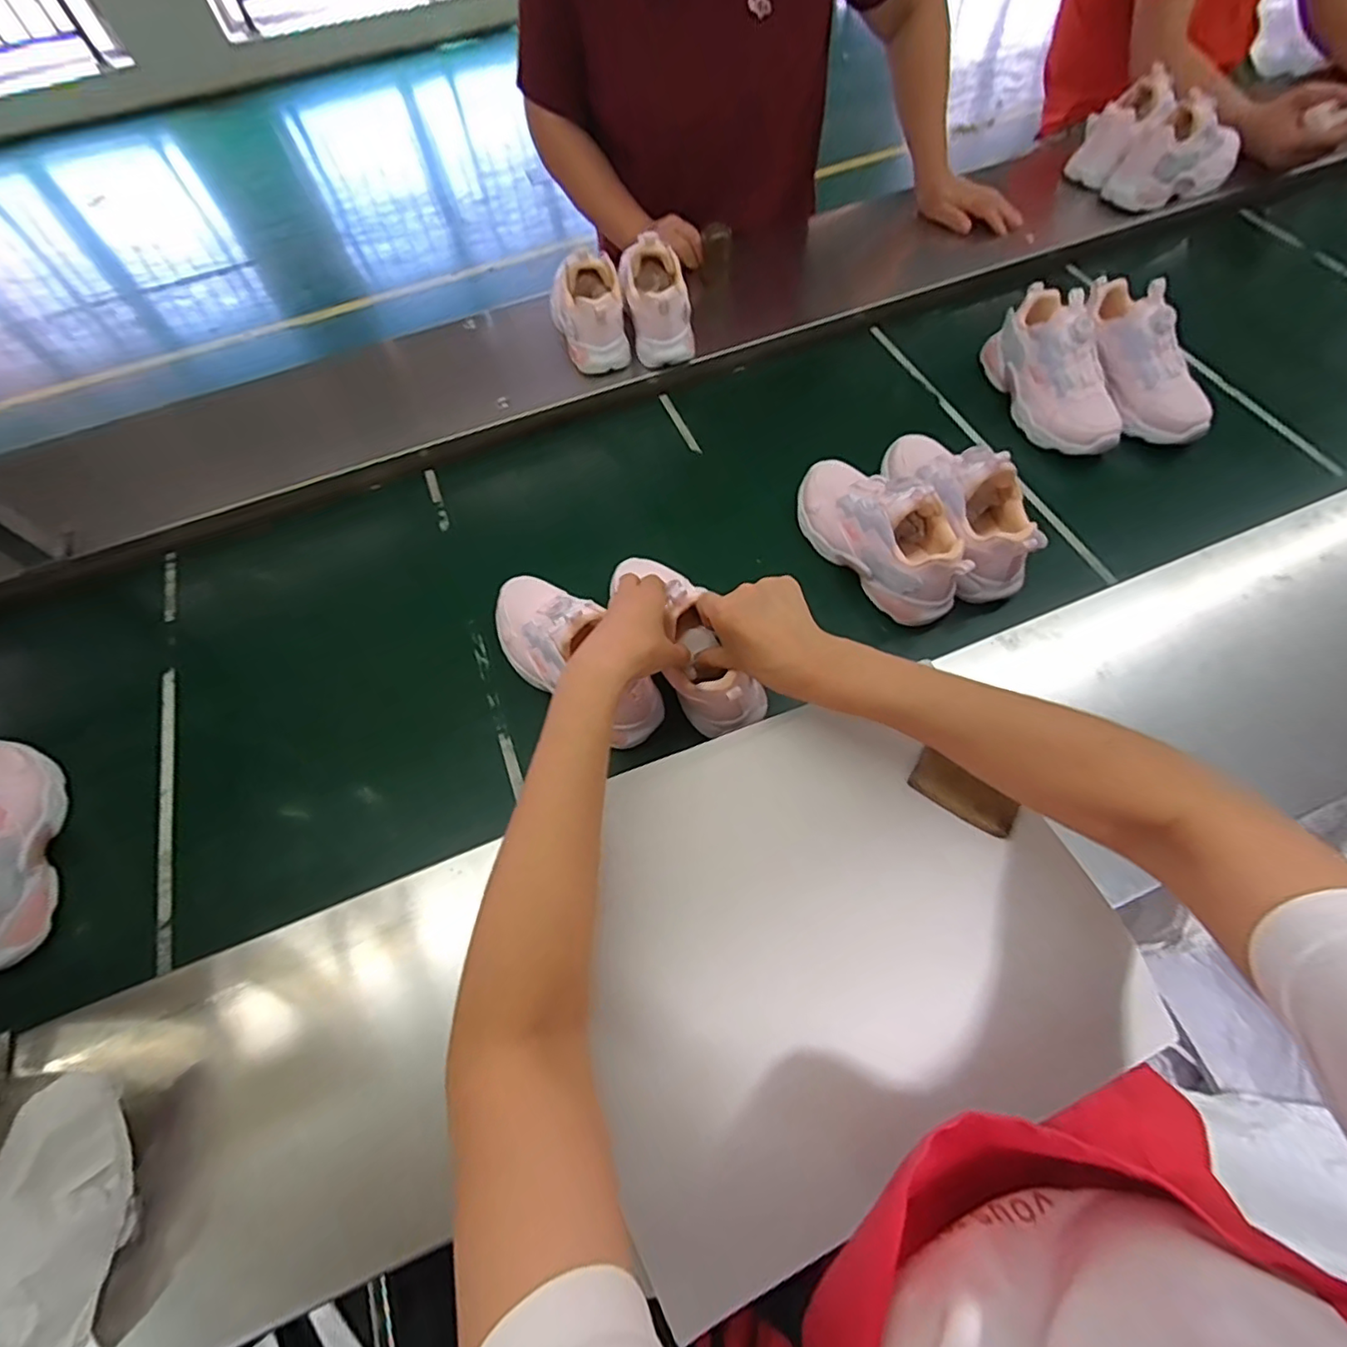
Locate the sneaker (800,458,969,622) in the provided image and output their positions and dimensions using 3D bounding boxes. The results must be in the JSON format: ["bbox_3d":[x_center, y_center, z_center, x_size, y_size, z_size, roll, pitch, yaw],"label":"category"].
[{"bbox_3d":[0.207,-0.155,0.602,0.076,0.104,0.211,-34,65,-14],"label":"sneaker"}]

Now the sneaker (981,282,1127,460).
[{"bbox_3d":[0.454,-0.360,0.705,0.070,0.104,0.212,-12,62,-3],"label":"sneaker"}]

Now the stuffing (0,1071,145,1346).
[{"bbox_3d":[-0.398,0.334,0.367,0.094,0.058,0.145,-3,62,2],"label":"stuffing"}]

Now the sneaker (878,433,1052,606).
[{"bbox_3d":[0.284,-0.182,0.611,0.094,0.112,0.211,-19,62,-7],"label":"sneaker"}]

